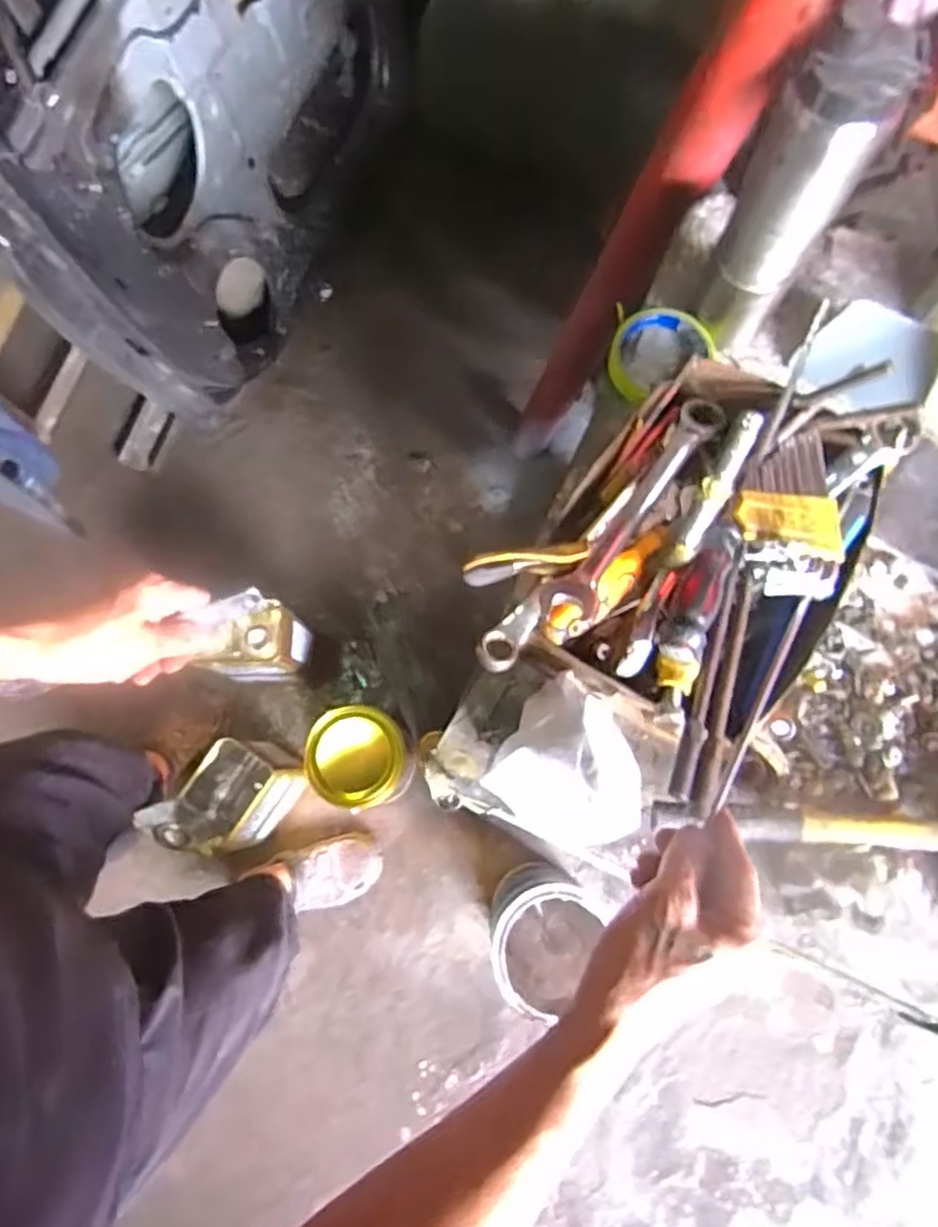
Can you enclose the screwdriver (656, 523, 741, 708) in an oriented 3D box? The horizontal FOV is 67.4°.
[{"bbox_3d":[0.148,-0.001,0.458,0.029,0.024,0.121,21,79,5],"label":"screwdriver"}]

